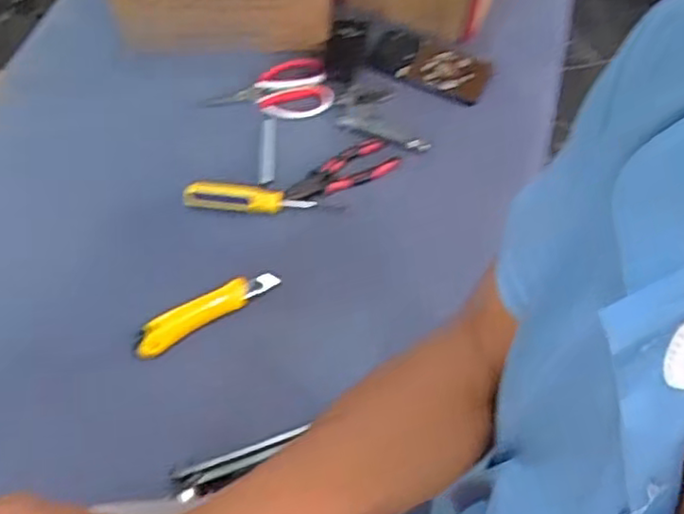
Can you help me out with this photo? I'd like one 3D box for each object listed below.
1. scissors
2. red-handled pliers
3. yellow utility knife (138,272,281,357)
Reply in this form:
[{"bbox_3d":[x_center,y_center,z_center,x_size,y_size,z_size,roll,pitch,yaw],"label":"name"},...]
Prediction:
[{"bbox_3d":[-0.098,-0.221,0.900,0.166,0.016,0.092,-7,60,-3],"label":"scissors"},{"bbox_3d":[-0.001,-0.102,0.839,0.141,0.007,0.057,-27,62,-14],"label":"red-handled pliers"},{"bbox_3d":[-0.154,0.057,0.759,0.172,0.013,0.034,-29,63,-15],"label":"yellow utility knife"}]

